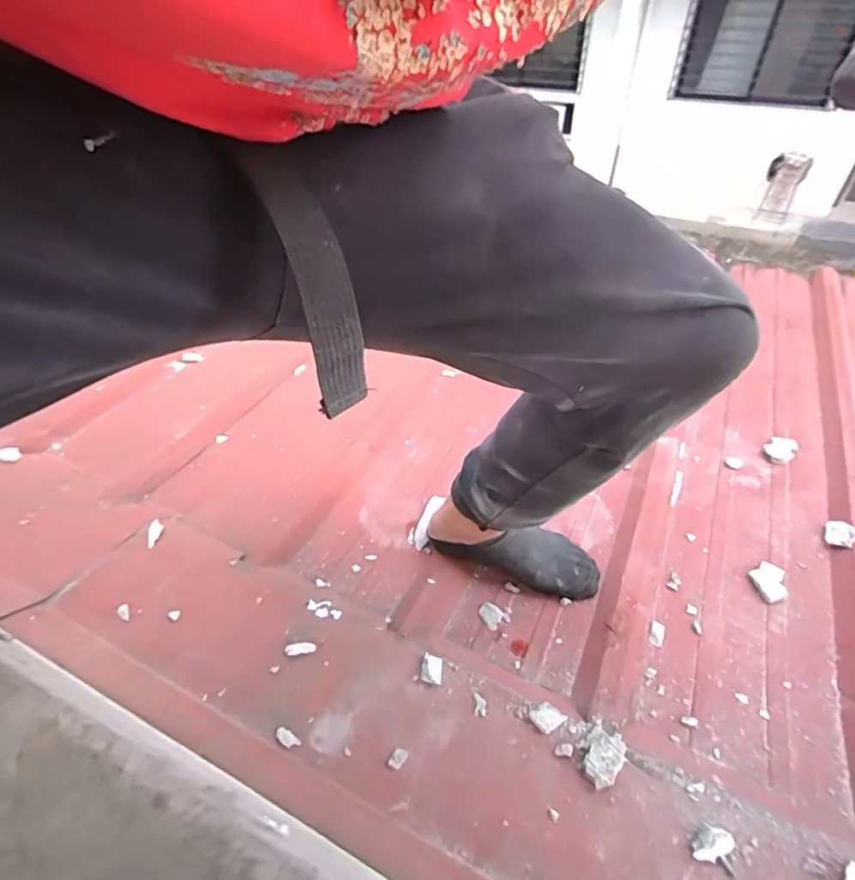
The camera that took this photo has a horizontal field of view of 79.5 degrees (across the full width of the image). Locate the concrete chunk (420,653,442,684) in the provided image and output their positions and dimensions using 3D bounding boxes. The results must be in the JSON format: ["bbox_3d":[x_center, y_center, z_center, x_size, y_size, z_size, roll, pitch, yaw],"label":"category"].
[{"bbox_3d":[0.004,0.272,0.612,0.025,0.007,0.036,1,47,6],"label":"concrete chunk"}]

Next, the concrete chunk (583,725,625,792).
[{"bbox_3d":[0.188,0.335,0.545,0.038,0.010,0.061,14,43,15],"label":"concrete chunk"}]

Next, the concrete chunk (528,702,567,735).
[{"bbox_3d":[0.134,0.307,0.573,0.033,0.016,0.029,-30,51,-21],"label":"concrete chunk"}]

